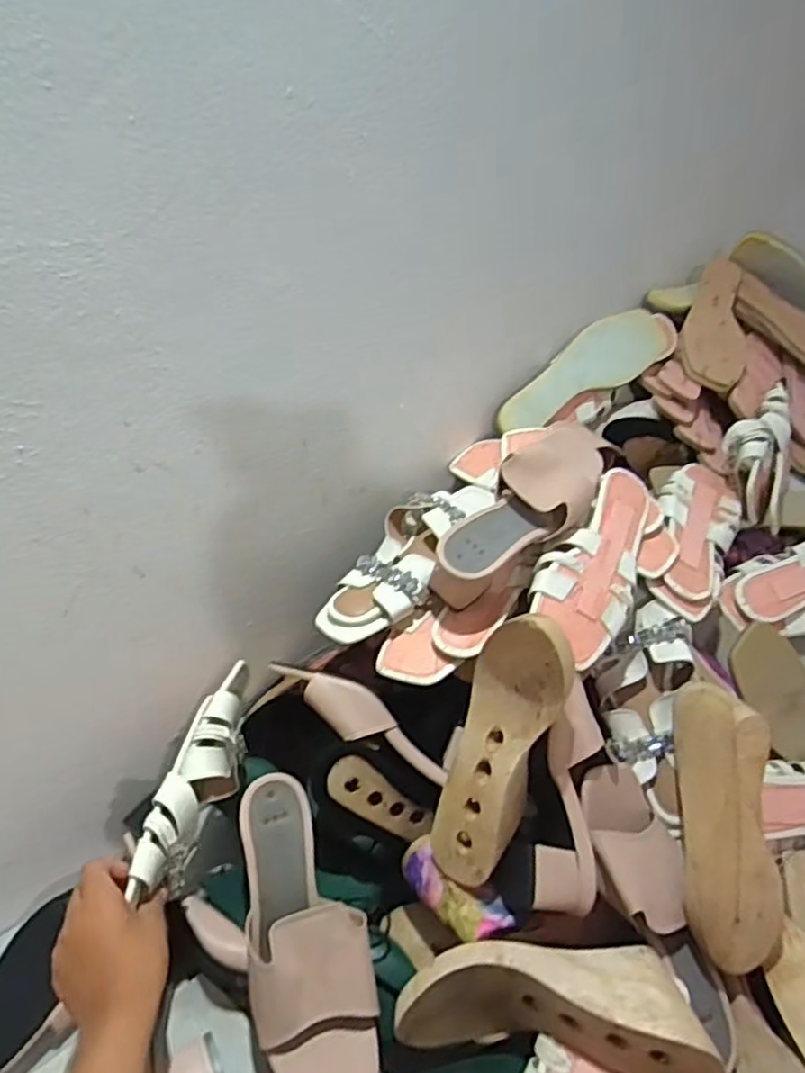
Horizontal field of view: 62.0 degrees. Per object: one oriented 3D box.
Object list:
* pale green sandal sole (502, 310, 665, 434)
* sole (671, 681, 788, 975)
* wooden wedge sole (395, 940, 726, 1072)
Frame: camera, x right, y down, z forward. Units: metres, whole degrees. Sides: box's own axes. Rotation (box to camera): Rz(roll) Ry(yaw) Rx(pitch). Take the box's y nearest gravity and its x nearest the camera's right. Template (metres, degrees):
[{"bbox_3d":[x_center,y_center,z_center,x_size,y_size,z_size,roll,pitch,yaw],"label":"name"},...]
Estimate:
[{"bbox_3d":[0.224,-0.212,0.836,0.253,0.079,0.024,-27,12,-8],"label":"pale green sandal sole"},{"bbox_3d":[0.274,0.245,0.570,0.074,0.069,0.227,0,76,0],"label":"sole"},{"bbox_3d":[0.116,0.360,0.522,0.234,0.086,0.080,-6,30,18],"label":"wooden wedge sole"}]

